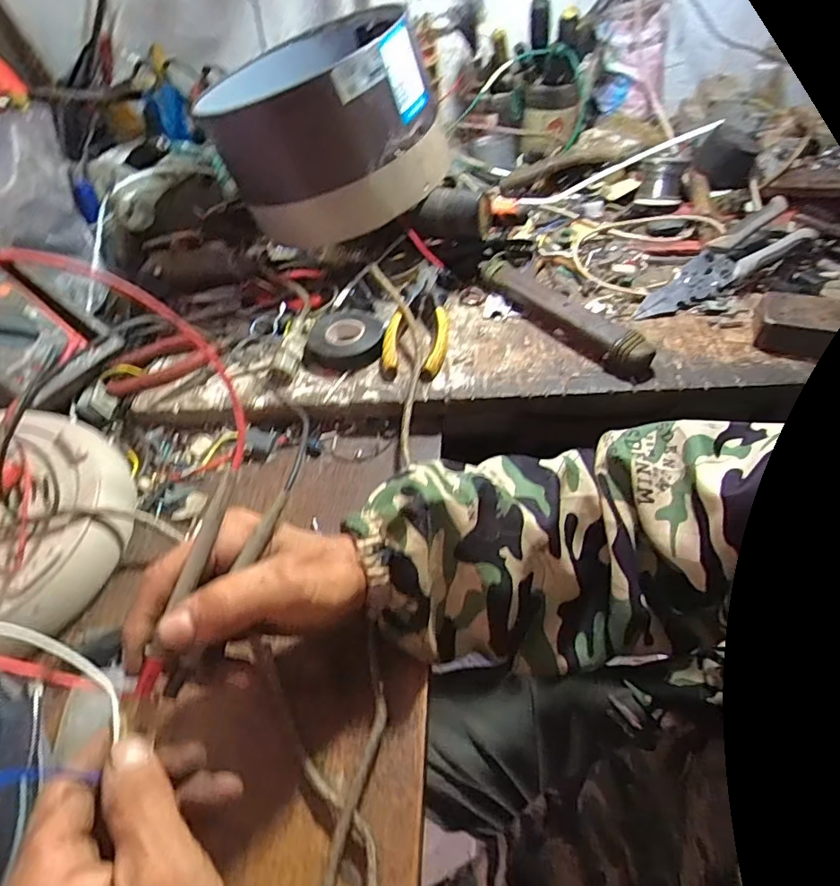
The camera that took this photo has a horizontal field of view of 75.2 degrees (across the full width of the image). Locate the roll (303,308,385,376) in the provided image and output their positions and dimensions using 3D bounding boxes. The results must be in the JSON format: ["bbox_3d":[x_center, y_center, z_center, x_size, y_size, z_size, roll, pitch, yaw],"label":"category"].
[{"bbox_3d":[-0.075,-0.102,0.538,0.078,0.025,0.074,-3,49,3],"label":"roll"}]

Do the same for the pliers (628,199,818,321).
[{"bbox_3d":[0.302,-0.179,0.549,0.190,0.027,0.047,-32,52,-4],"label":"pliers"}]

